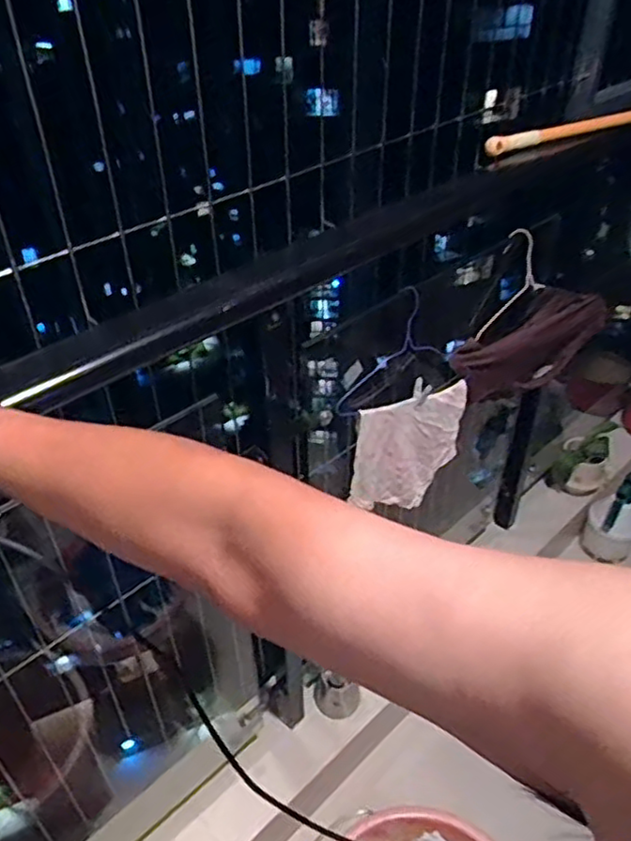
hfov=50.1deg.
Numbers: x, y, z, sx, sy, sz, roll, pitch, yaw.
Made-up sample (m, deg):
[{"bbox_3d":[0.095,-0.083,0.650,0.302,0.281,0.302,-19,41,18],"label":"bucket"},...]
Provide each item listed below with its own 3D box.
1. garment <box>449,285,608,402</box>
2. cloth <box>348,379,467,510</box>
[{"bbox_3d":[0.427,-0.149,1.368,0.382,0.244,0.064,-16,42,-17],"label":"garment"},{"bbox_3d":[0.167,0.061,1.234,0.219,0.252,0.028,-18,42,-19],"label":"cloth"}]

